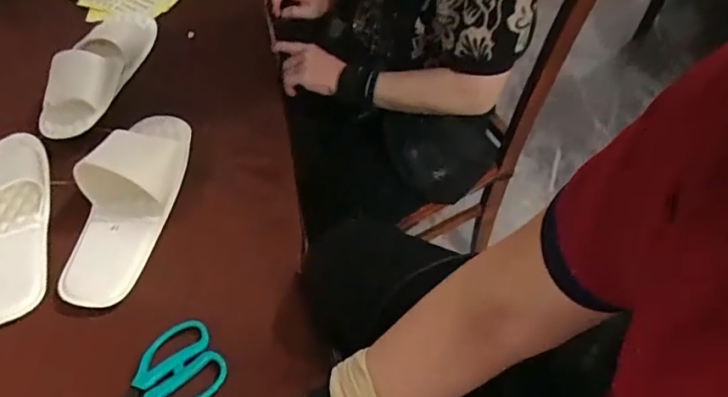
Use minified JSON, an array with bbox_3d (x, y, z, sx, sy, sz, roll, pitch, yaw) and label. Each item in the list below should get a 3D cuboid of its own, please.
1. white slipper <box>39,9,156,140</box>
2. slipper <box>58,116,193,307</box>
[{"bbox_3d":[-0.383,-0.205,0.773,0.099,0.070,0.276,3,56,5],"label":"white slipper"},{"bbox_3d":[-0.286,-0.005,0.632,0.107,0.057,0.263,12,57,11],"label":"slipper"}]

